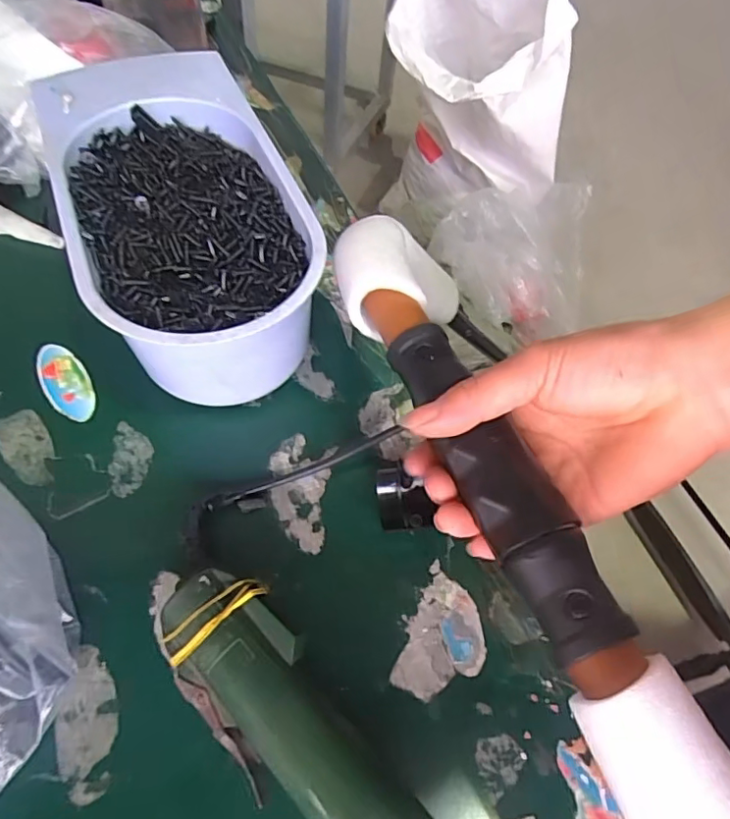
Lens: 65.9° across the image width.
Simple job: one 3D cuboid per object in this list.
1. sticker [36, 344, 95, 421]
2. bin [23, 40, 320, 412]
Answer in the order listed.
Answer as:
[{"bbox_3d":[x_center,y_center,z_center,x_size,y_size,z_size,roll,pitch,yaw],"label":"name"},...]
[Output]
[{"bbox_3d":[-0.205,-0.019,0.386,0.029,0.004,0.068,-26,66,-22],"label":"sticker"},{"bbox_3d":[-0.127,-0.129,0.406,0.145,0.098,0.302,-18,60,-16],"label":"bin"}]

